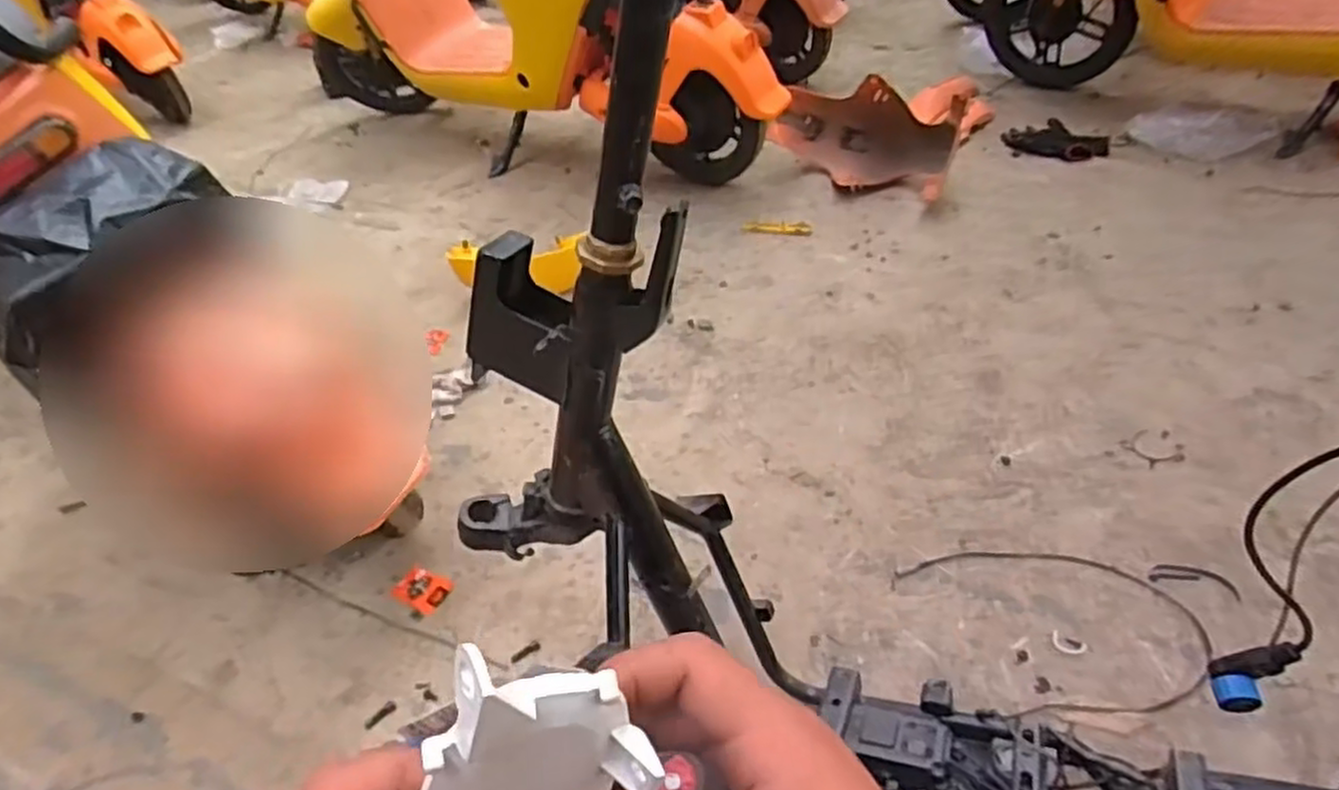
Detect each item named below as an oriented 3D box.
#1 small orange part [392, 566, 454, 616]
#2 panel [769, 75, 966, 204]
[{"bbox_3d":[-0.328,0.256,0.999,0.073,0.006,0.047,17,45,23],"label":"small orange part"},{"bbox_3d":[0.460,-0.619,1.805,0.473,0.201,0.146,28,50,32],"label":"panel"}]

